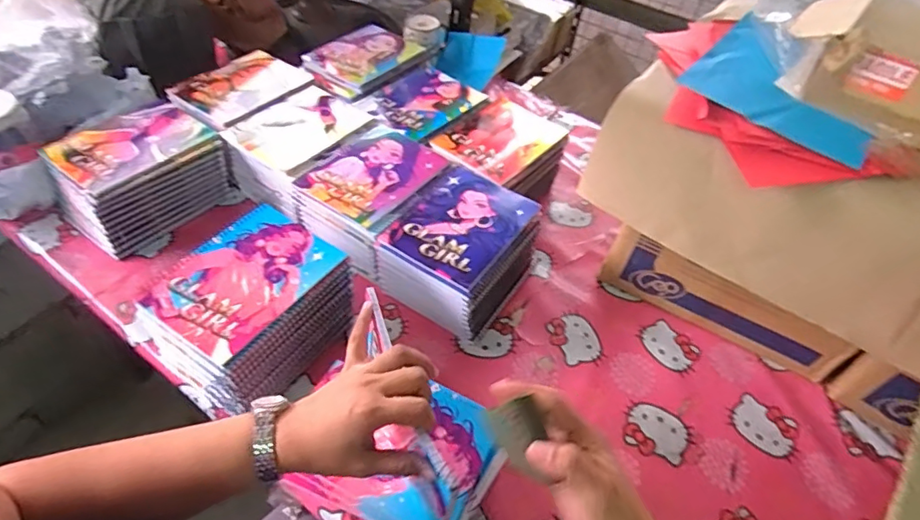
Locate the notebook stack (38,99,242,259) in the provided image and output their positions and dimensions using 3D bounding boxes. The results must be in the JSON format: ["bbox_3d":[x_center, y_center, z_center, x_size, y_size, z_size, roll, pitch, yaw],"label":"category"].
[{"bbox_3d":[-0.497,-0.133,0.834,0.155,0.114,0.216,31,50,22],"label":"notebook stack"}]

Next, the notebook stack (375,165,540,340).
[{"bbox_3d":[-0.001,-0.011,0.789,0.171,0.122,0.200,27,49,19],"label":"notebook stack"}]

